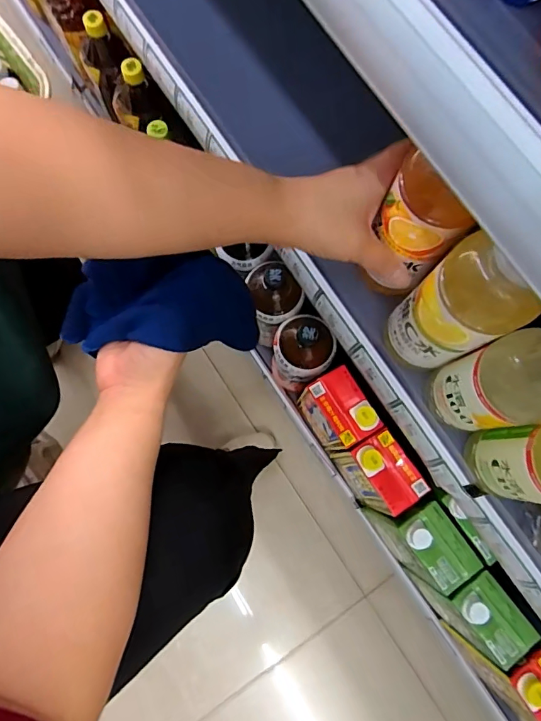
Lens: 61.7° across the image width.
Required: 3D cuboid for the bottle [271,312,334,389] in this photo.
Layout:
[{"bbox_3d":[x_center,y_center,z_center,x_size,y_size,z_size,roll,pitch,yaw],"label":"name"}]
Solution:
[{"bbox_3d":[0.041,-0.009,0.648,0.076,0.200,0.085,-11,79,-4],"label":"bottle"}]

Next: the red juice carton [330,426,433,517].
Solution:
[{"bbox_3d":[0.141,0.153,0.631,0.059,0.184,0.090,-32,81,-7],"label":"red juice carton"}]

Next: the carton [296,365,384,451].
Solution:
[{"bbox_3d":[0.090,0.074,0.643,0.057,0.182,0.090,-30,80,-7],"label":"carton"}]

